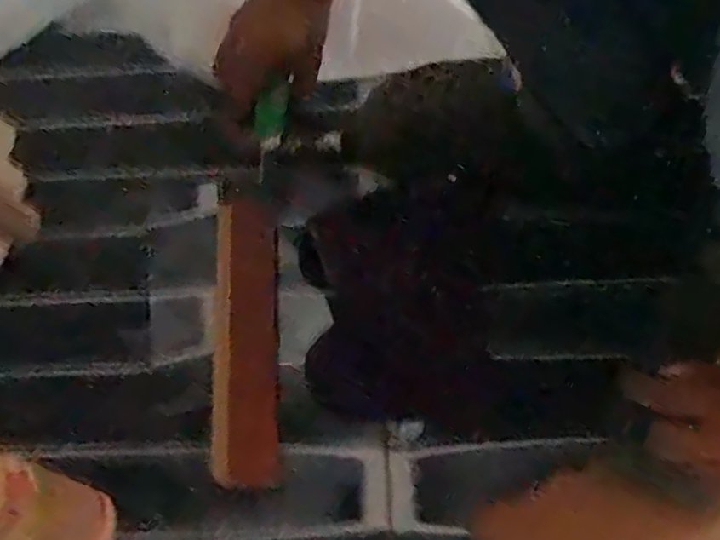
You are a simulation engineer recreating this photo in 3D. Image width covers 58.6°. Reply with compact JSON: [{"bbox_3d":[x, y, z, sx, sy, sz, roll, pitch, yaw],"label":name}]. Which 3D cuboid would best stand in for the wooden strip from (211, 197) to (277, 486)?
[{"bbox_3d":[-0.098,0.050,0.544,0.051,0.014,0.247,5,66,-20],"label":"wooden strip"}]

